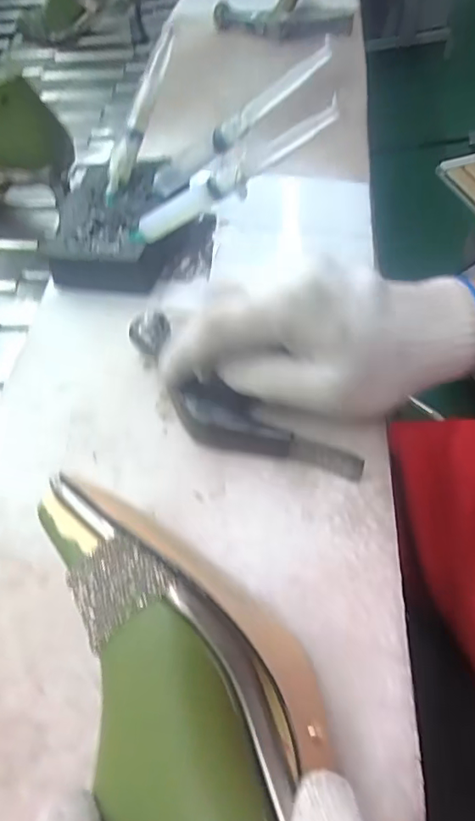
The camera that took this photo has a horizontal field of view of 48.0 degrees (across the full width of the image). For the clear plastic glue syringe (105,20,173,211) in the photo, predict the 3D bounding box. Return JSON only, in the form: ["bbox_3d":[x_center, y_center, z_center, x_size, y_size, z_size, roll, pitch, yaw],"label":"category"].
[{"bbox_3d":[-0.076,-0.229,0.417,0.017,0.023,0.138,20,91,17],"label":"clear plastic glue syringe"}]

